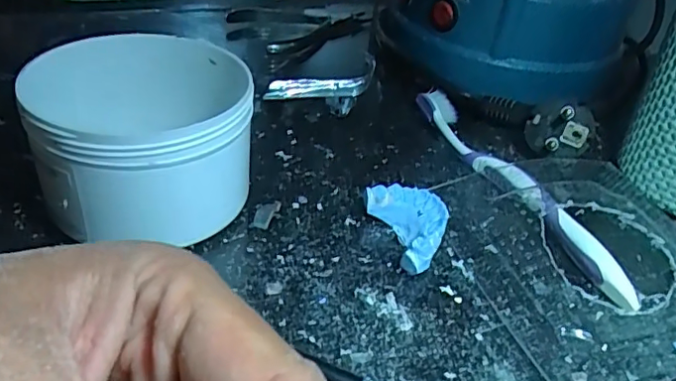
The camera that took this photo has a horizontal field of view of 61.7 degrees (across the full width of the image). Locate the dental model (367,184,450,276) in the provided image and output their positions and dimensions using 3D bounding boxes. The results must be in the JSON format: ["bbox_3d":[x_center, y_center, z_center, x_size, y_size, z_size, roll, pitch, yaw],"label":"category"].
[{"bbox_3d":[0.034,0.017,0.261,0.031,0.018,0.044,-5,39,-16],"label":"dental model"}]

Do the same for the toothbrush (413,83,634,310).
[{"bbox_3d":[0.090,-0.007,0.301,0.019,0.011,0.179,-11,40,-22],"label":"toothbrush"}]

